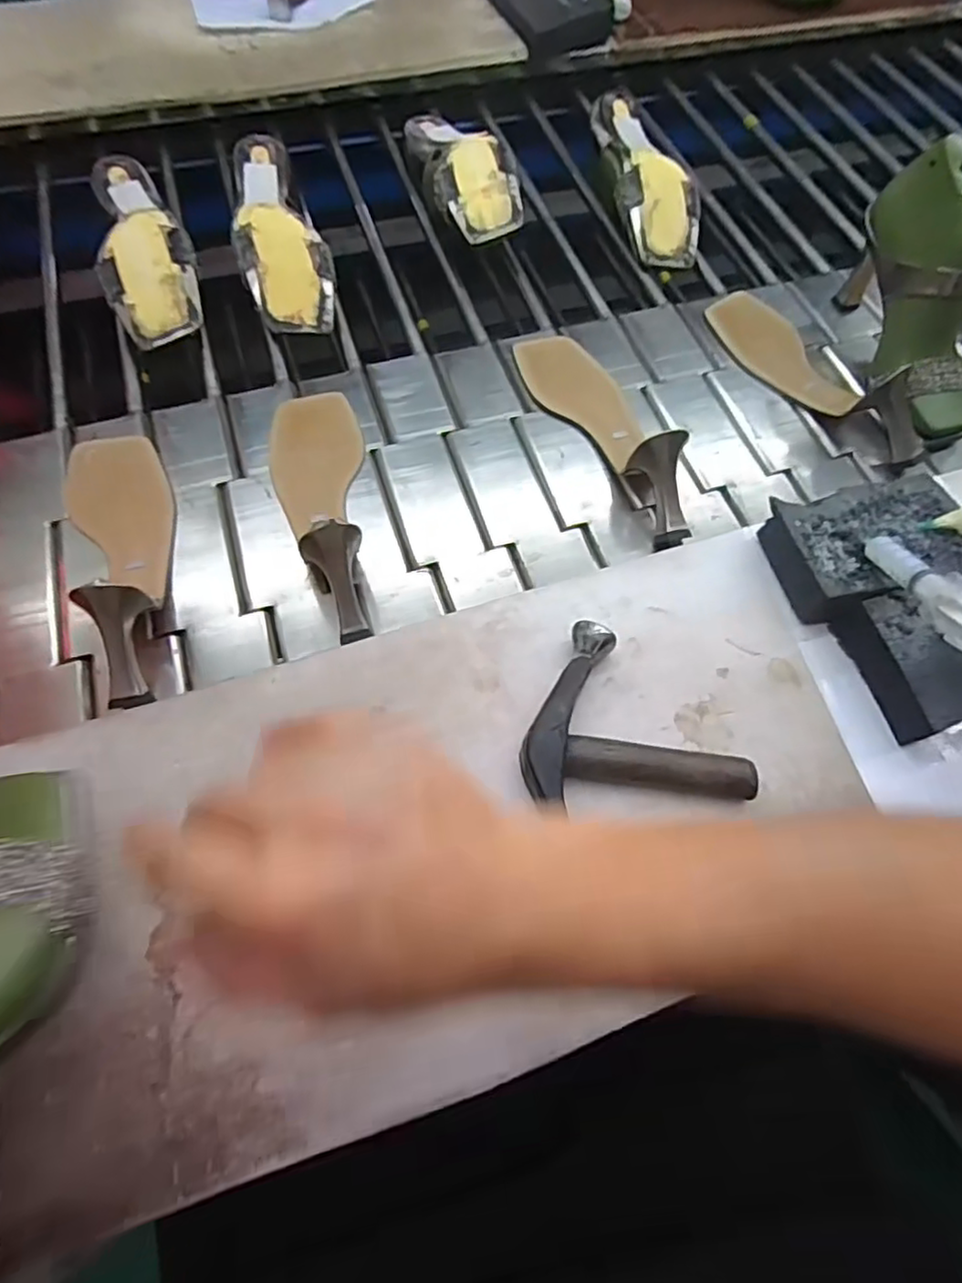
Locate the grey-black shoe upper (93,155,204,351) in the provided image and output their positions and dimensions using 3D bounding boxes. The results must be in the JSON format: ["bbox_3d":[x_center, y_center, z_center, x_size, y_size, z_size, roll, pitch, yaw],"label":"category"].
[{"bbox_3d":[-0.317,-0.370,0.611,0.078,0.064,0.224,-20,67,-13],"label":"grey-black shoe upper"}]

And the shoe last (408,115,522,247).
[{"bbox_3d":[-0.019,-0.485,0.678,0.087,0.077,0.213,-9,65,-8],"label":"shoe last"}]

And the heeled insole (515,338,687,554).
[{"bbox_3d":[0.114,-0.192,0.549,0.067,0.060,0.245,-26,68,-15],"label":"heeled insole"}]

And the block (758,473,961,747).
[{"bbox_3d":[0.275,-0.027,0.425,0.131,0.041,0.172,-12,65,-10],"label":"block"}]

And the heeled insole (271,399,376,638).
[{"bbox_3d":[-0.123,-0.110,0.507,0.072,0.064,0.234,-10,53,-9],"label":"heeled insole"}]

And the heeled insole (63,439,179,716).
[{"bbox_3d":[-0.259,-0.079,0.474,0.075,0.062,0.248,-23,68,-14],"label":"heeled insole"}]

